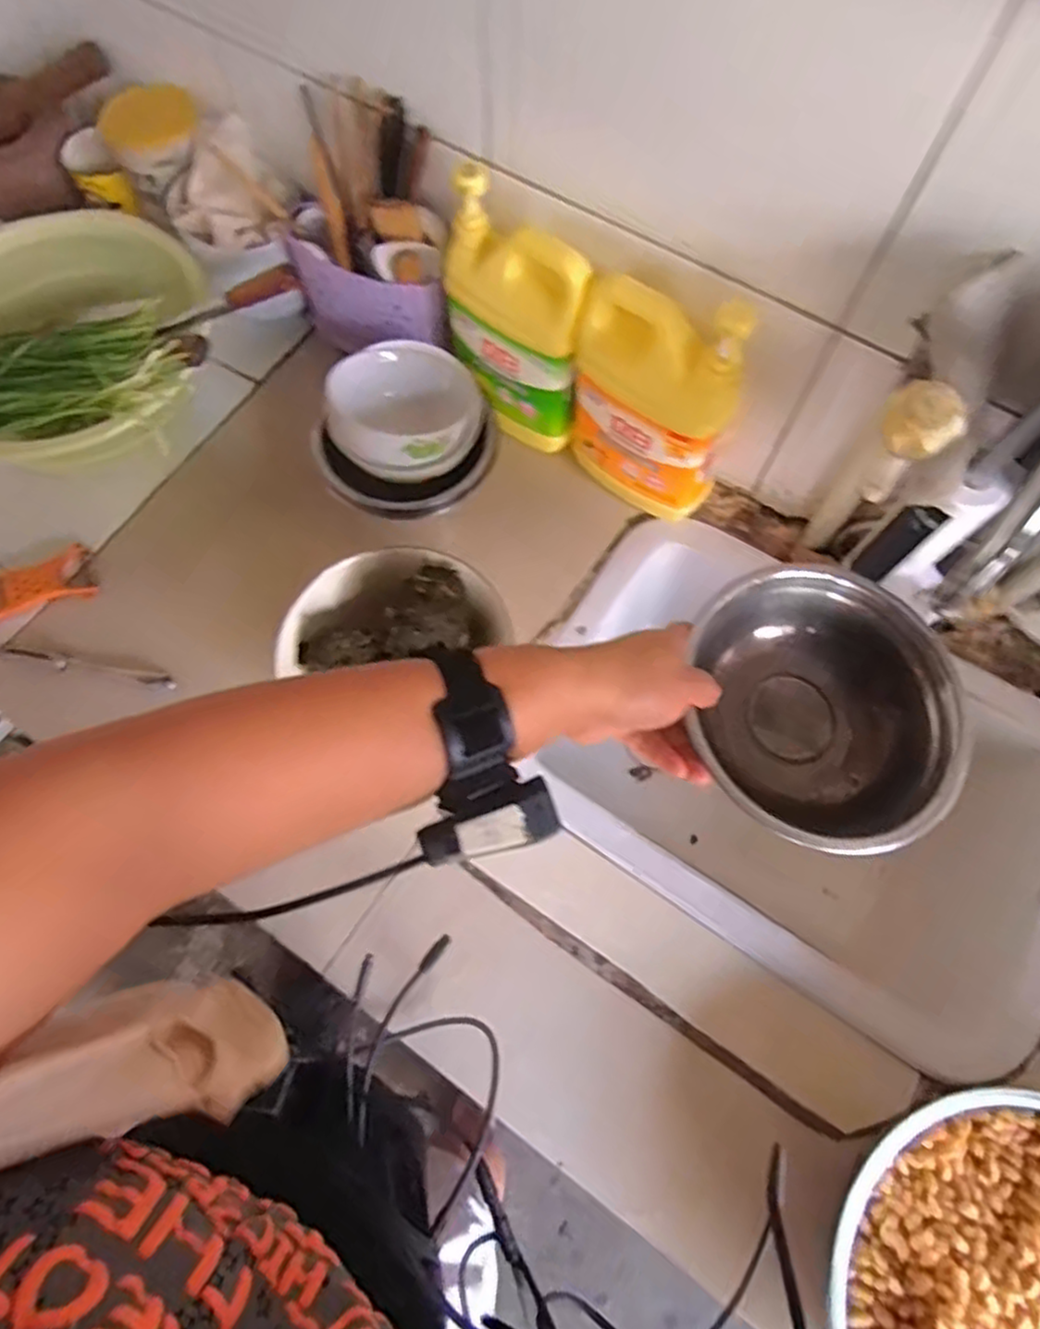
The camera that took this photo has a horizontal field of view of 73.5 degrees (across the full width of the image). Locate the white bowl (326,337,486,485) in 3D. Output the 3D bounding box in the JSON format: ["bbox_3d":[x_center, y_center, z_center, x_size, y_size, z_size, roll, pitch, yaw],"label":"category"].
[{"bbox_3d":[-0.105,-0.237,0.650,0.137,0.050,0.125,0,69,1],"label":"white bowl"}]

